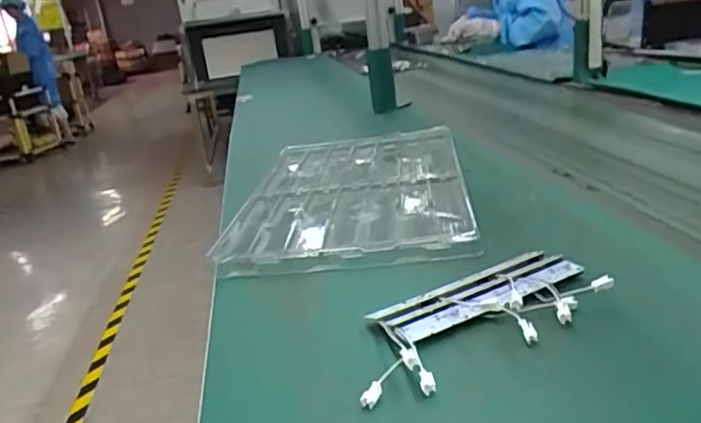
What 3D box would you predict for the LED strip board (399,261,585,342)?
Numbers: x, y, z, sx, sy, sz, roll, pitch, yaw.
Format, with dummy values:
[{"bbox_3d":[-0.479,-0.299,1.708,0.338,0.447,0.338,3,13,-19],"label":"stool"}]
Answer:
[{"bbox_3d":[0.130,0.078,0.540,0.188,0.009,0.026,-16,21,-20],"label":"LED strip board"}]

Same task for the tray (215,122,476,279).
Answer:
[{"bbox_3d":[0.007,-0.032,0.905,0.318,0.031,0.531,-4,20,7],"label":"tray"}]

